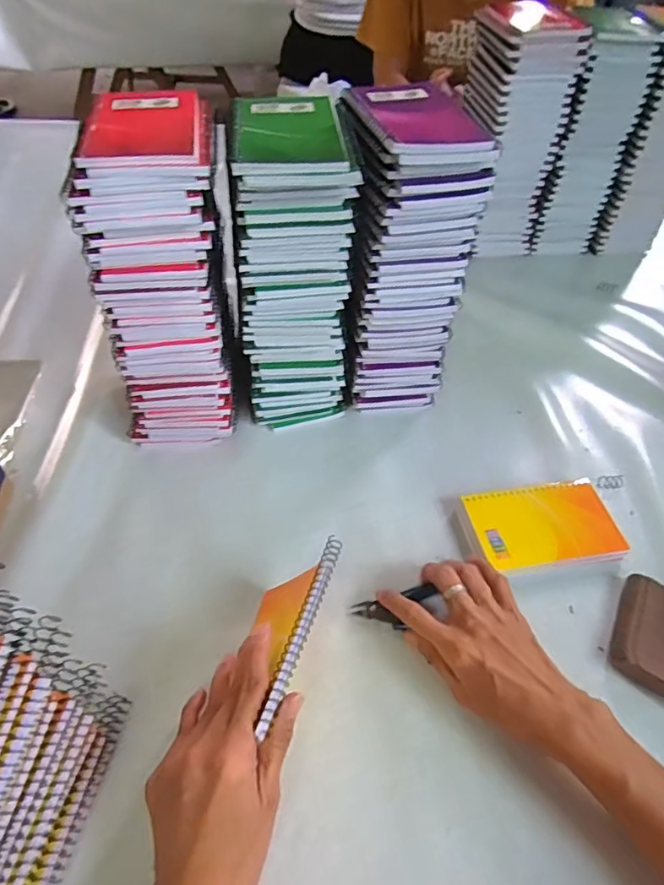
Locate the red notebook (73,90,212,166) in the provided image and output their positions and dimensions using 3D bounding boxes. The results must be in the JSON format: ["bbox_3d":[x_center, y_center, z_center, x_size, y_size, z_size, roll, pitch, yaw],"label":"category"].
[{"bbox_3d":[-0.136,-0.235,0.405,0.087,0.012,0.123,-5,48,-7],"label":"red notebook"}]

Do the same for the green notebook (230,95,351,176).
[{"bbox_3d":[-0.033,-0.232,0.409,0.081,0.013,0.119,-3,48,-6],"label":"green notebook"}]

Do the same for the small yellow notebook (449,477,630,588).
[{"bbox_3d":[0.188,0.081,0.494,0.139,0.021,0.091,-7,49,-9],"label":"small yellow notebook"}]

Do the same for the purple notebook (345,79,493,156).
[{"bbox_3d":[0.067,-0.262,0.435,0.088,0.015,0.129,-11,50,-12],"label":"purple notebook"}]

